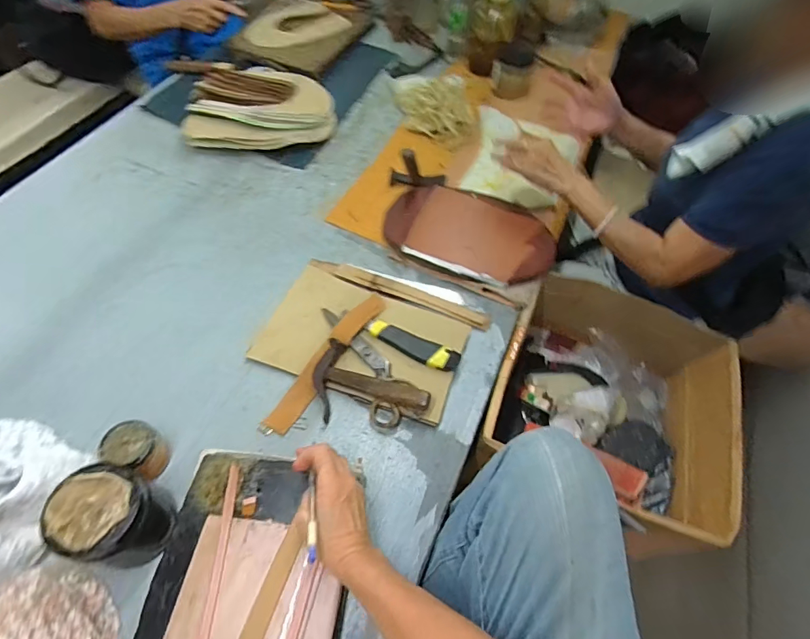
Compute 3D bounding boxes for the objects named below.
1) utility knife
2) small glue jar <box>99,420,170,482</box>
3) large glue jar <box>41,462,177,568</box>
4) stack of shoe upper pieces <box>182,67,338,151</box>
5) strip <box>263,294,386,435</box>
[{"bbox_3d":[0.010,0.039,0.680,0.147,0.021,0.041,21,57,10],"label":"utility knife"},{"bbox_3d":[-0.332,0.160,0.557,0.057,0.068,0.055,2,56,-3],"label":"small glue jar"},{"bbox_3d":[-0.315,0.215,0.491,0.087,0.118,0.086,2,56,-3],"label":"large glue jar"},{"bbox_3d":[-0.299,-0.435,0.944,0.294,0.077,0.167,-5,57,-7],"label":"stack of shoe upper pieces"},{"bbox_3d":[-0.112,0.053,0.664,0.041,0.024,0.254,30,59,15],"label":"strip"}]

